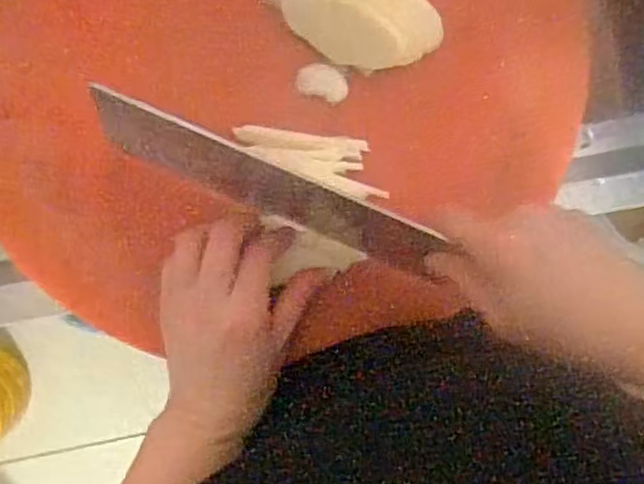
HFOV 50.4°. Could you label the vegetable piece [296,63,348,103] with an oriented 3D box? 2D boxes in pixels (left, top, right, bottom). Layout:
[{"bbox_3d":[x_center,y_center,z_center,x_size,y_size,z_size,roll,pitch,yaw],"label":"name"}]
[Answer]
[{"bbox_3d":[0.001,-0.103,0.439,0.033,0.007,0.022,15,90,-6],"label":"vegetable piece"}]

